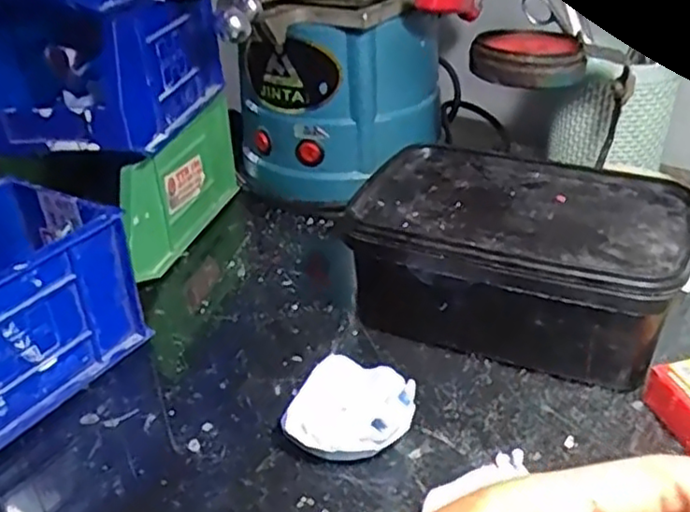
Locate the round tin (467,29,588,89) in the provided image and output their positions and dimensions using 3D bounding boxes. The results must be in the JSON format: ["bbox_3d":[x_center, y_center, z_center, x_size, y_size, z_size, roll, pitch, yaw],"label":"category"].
[{"bbox_3d":[0.121,-0.136,0.459,0.072,0.020,0.083,4,32,11],"label":"round tin"}]

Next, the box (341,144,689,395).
[{"bbox_3d":[0.102,0.001,0.412,0.186,0.073,0.140,8,33,17],"label":"box"}]

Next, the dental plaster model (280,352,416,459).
[{"bbox_3d":[0.004,0.076,0.343,0.057,0.024,0.061,-2,32,1],"label":"dental plaster model"}]

